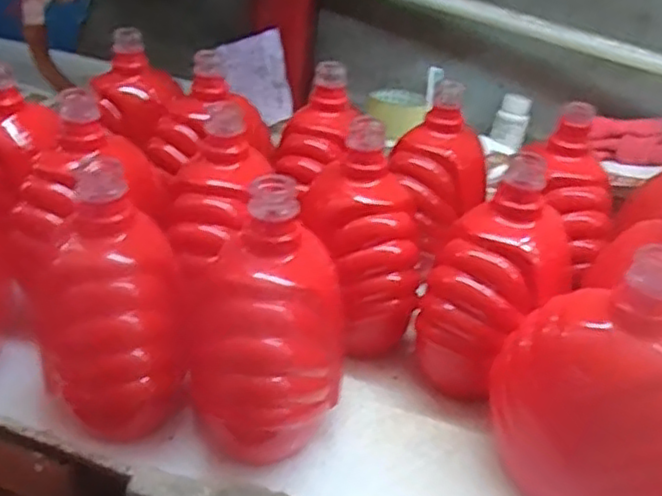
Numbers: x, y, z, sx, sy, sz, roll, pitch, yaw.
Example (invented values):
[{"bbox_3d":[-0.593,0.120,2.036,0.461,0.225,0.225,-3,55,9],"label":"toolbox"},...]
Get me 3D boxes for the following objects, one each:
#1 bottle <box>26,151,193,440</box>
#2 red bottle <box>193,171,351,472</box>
[{"bbox_3d":[-0.133,0.035,0.403,0.088,0.151,0.089,-11,39,-20],"label":"bottle"},{"bbox_3d":[-0.037,0.048,0.402,0.091,0.158,0.091,4,37,0],"label":"red bottle"}]

